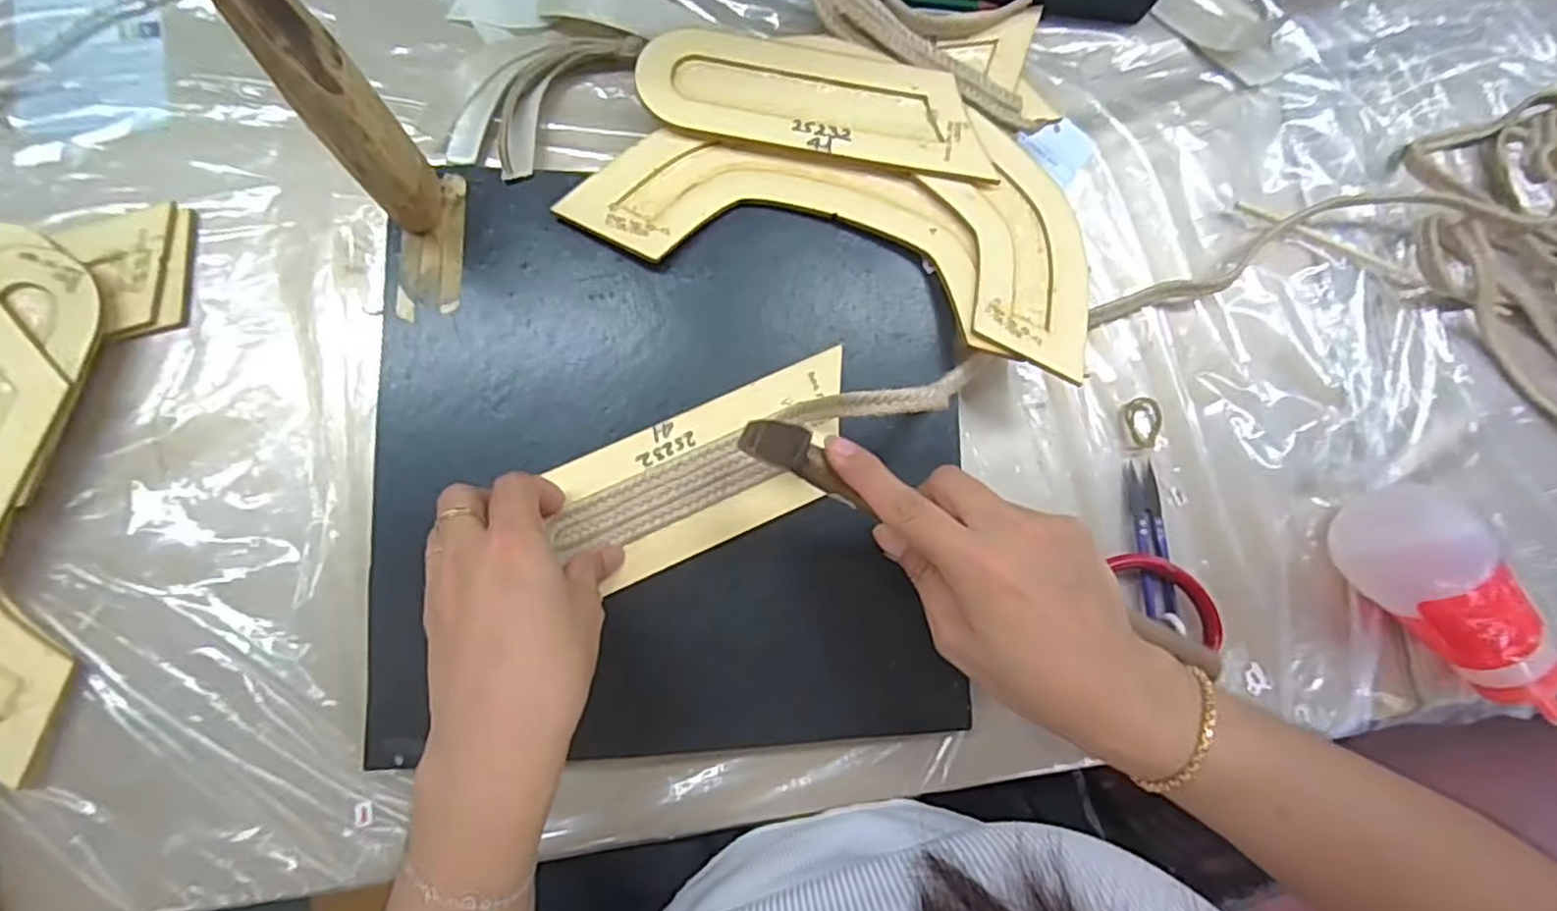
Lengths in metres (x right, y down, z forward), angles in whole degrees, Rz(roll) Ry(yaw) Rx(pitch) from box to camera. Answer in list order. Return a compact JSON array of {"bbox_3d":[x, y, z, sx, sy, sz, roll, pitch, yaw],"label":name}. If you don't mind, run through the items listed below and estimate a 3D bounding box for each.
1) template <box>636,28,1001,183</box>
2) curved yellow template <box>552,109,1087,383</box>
[{"bbox_3d":[0.023,-0.204,0.401,0.194,0.007,0.078,9,71,-3],"label":"template"},{"bbox_3d":[0.041,-0.144,0.391,0.273,0.007,0.140,16,73,1],"label":"curved yellow template"}]

